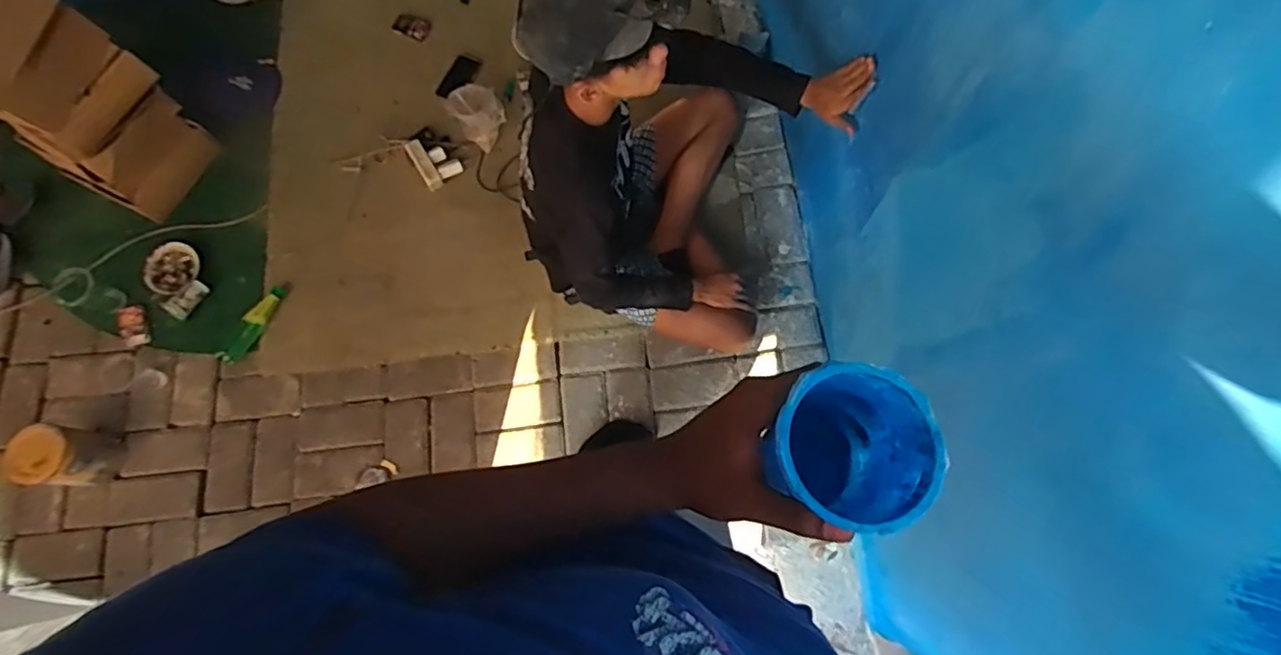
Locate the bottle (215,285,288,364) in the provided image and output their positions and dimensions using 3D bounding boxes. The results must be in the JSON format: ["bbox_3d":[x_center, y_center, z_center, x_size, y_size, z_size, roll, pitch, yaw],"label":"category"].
[{"bbox_3d":[-1.003,-0.011,1.654,0.064,0.044,0.235,32,77,9],"label":"bottle"}]

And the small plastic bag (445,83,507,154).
[{"bbox_3d":[-0.426,-0.554,1.683,0.131,0.151,0.115,-26,75,-7],"label":"small plastic bag"}]

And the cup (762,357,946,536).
[{"bbox_3d":[0.124,0.077,0.405,0.089,0.114,0.085,0,74,1],"label":"cup"}]

